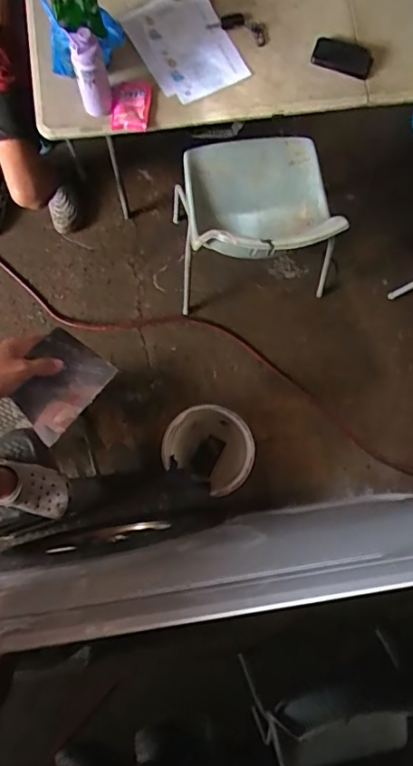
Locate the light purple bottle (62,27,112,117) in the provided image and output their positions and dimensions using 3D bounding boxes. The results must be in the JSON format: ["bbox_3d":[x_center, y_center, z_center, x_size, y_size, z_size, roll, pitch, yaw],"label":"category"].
[{"bbox_3d":[-0.288,-0.763,1.299,0.081,0.219,0.064,-16,79,-3],"label":"light purple bottle"}]

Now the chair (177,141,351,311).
[{"bbox_3d":[0.137,-0.543,1.755,0.497,0.665,0.507,-4,79,-1],"label":"chair"}]

